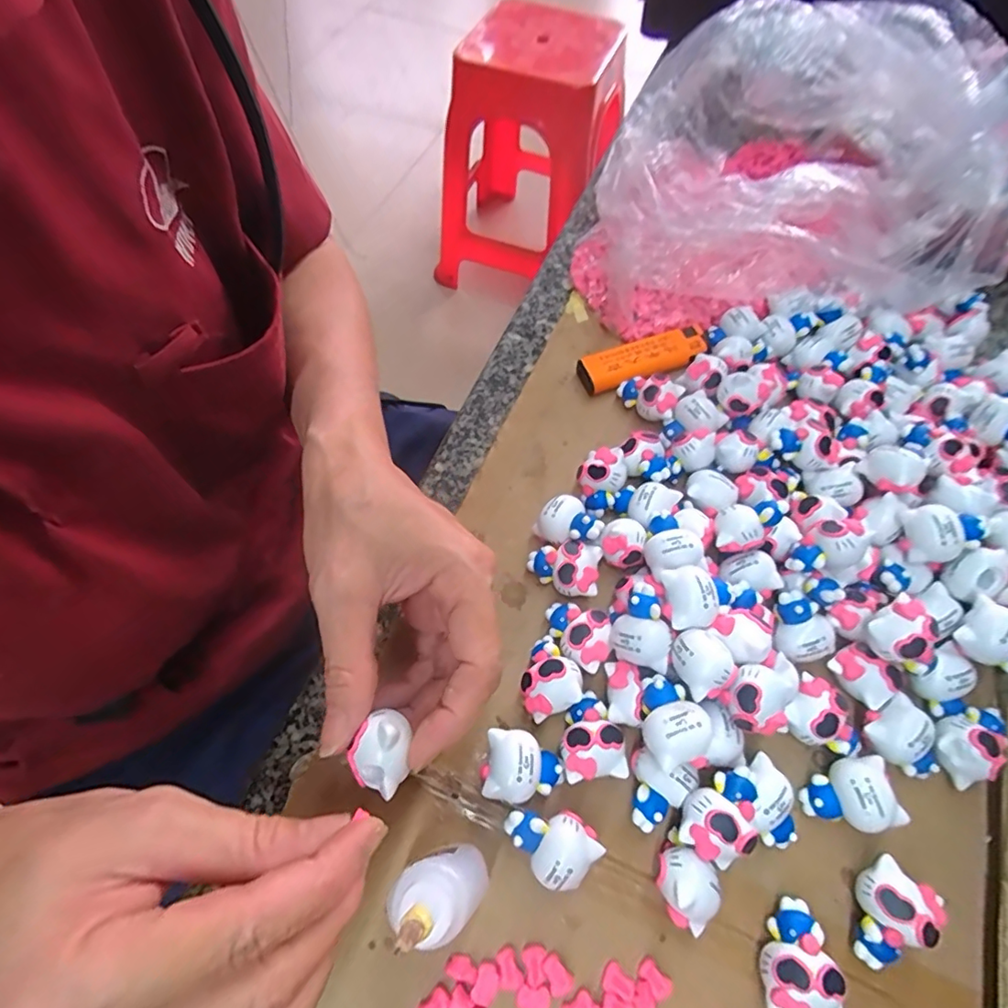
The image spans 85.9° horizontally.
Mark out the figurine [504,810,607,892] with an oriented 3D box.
[{"bbox_3d":[0.018,0.130,0.212,0.025,0.024,0.032,-39,70,-19],"label":"figurine"}]

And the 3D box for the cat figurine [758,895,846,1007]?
[{"bbox_3d":[0.106,0.165,0.196,0.024,0.020,0.034,5,63,1],"label":"cat figurine"}]

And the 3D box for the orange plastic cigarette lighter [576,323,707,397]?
[{"bbox_3d":[0.085,-0.087,0.328,0.077,0.012,0.029,-18,65,-10],"label":"orange plastic cigarette lighter"}]

